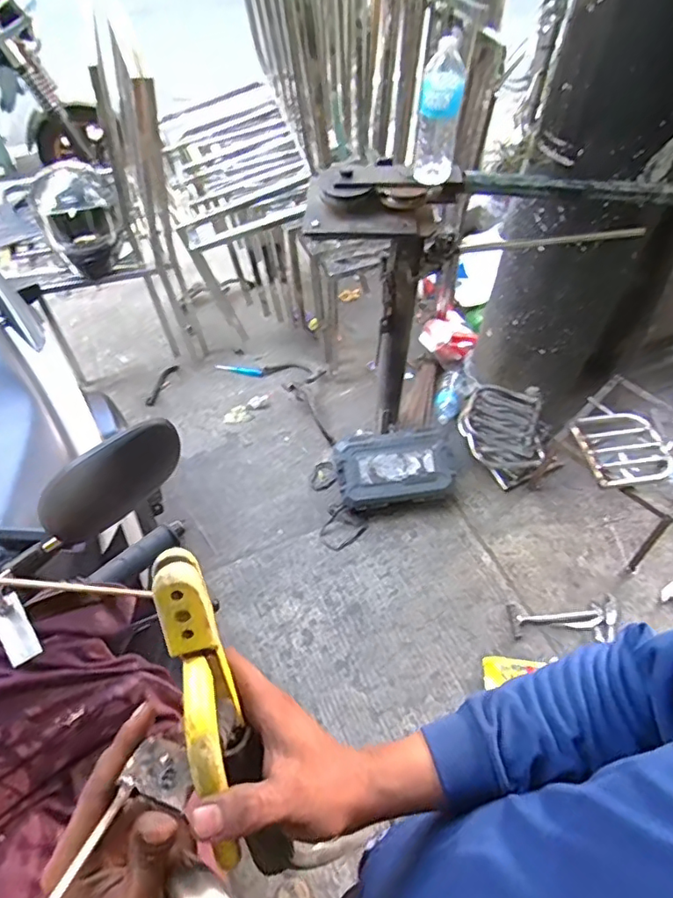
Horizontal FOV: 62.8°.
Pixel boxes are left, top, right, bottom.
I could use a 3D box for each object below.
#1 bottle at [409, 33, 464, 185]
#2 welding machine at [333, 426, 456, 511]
[{"bbox_3d":[0.201,-0.664,1.093,0.085,0.265,0.066,6,55,5],"label":"bottle"},{"bbox_3d":[0.189,0.072,1.789,0.371,0.194,0.201,-6,55,-4],"label":"welding machine"}]

